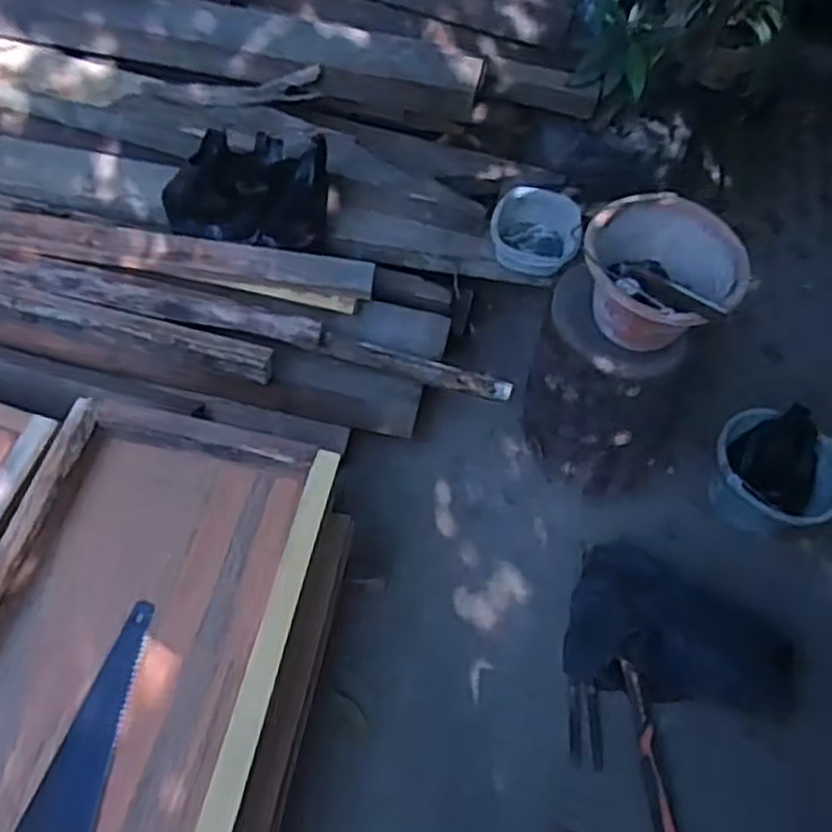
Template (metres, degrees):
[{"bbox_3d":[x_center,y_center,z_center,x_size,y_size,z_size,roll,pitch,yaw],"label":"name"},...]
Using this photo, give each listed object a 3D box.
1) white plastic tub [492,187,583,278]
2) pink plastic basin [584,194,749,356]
[{"bbox_3d":[0.236,-0.355,1.479,0.174,0.099,0.149,11,59,6],"label":"white plastic tub"},{"bbox_3d":[0.400,-0.231,1.235,0.198,0.148,0.242,-35,65,-20],"label":"pink plastic basin"}]

